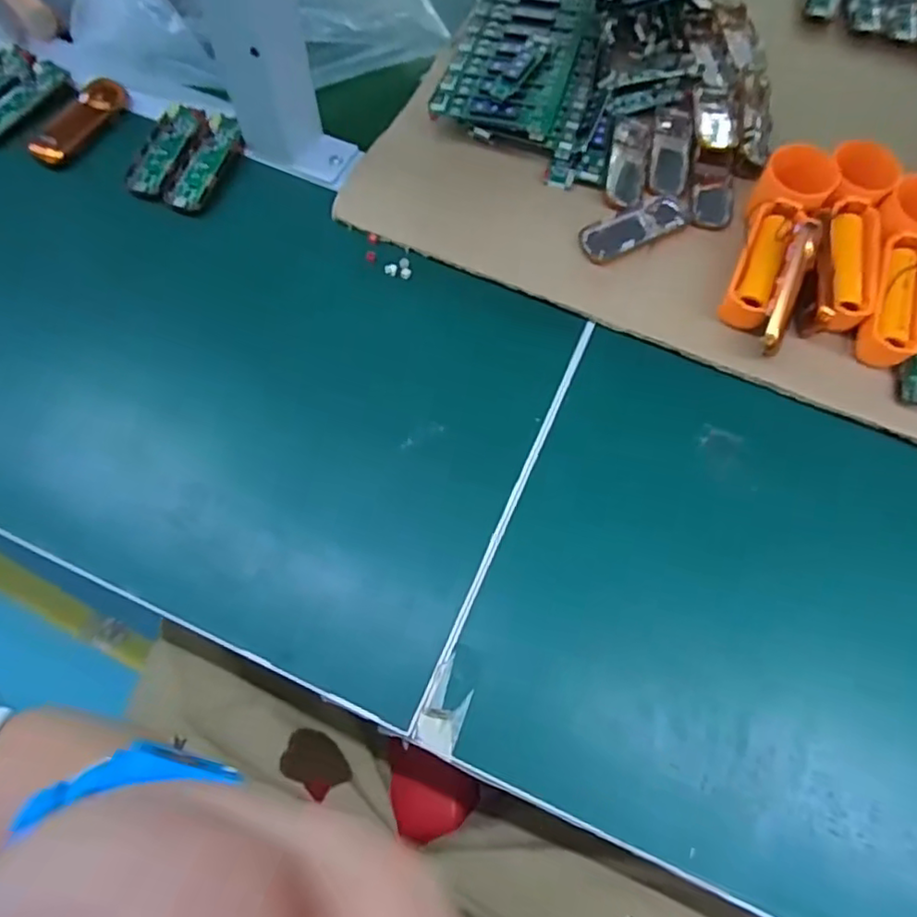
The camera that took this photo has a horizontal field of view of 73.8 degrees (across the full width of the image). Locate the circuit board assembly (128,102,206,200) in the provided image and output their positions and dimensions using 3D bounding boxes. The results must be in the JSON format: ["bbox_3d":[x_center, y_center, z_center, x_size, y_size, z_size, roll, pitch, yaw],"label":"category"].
[{"bbox_3d":[-0.207,-0.218,0.432,0.030,0.007,0.083,17,71,4],"label":"circuit board assembly"}]

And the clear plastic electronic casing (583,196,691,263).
[{"bbox_3d":[0.123,-0.159,0.416,0.083,0.009,0.030,-29,74,-11],"label":"clear plastic electronic casing"}]

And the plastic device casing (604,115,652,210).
[{"bbox_3d":[0.122,-0.212,0.439,0.027,0.005,0.089,13,71,3],"label":"plastic device casing"}]

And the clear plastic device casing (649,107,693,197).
[{"bbox_3d":[0.157,-0.228,0.450,0.028,0.006,0.086,10,71,2],"label":"clear plastic device casing"}]

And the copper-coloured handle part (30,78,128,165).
[{"bbox_3d":[-0.271,-0.240,0.434,0.019,0.018,0.083,28,72,8],"label":"copper-coloured handle part"}]

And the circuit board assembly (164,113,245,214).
[{"bbox_3d":[-0.176,-0.207,0.427,0.030,0.007,0.084,18,71,5],"label":"circuit board assembly"}]

